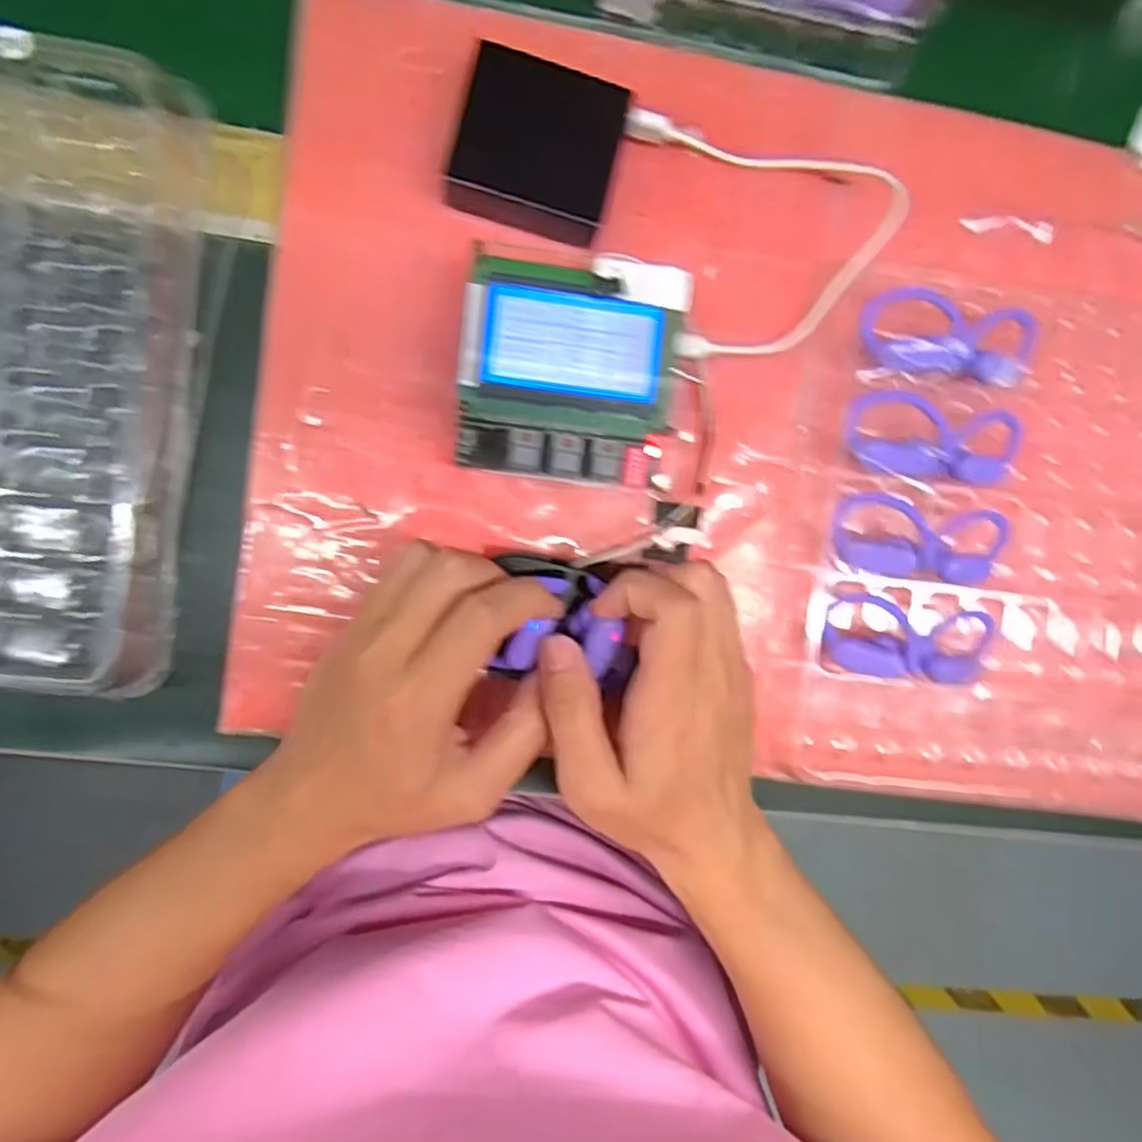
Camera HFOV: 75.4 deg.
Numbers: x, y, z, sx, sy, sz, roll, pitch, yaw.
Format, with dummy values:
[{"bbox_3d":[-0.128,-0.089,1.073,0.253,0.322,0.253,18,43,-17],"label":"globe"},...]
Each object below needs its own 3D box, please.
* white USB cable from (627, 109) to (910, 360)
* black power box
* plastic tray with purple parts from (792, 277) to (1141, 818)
[{"bbox_3d":[0.093,-0.164,0.339,0.110,0.029,0.116,-14,96,-5],"label":"white USB cable"},{"bbox_3d":[-0.015,-0.190,0.332,0.070,0.023,0.062,14,93,-8],"label":"black power box"},{"bbox_3d":[0.238,-0.004,0.365,0.246,0.026,0.246,6,94,-7],"label":"plastic tray with purple parts"}]

